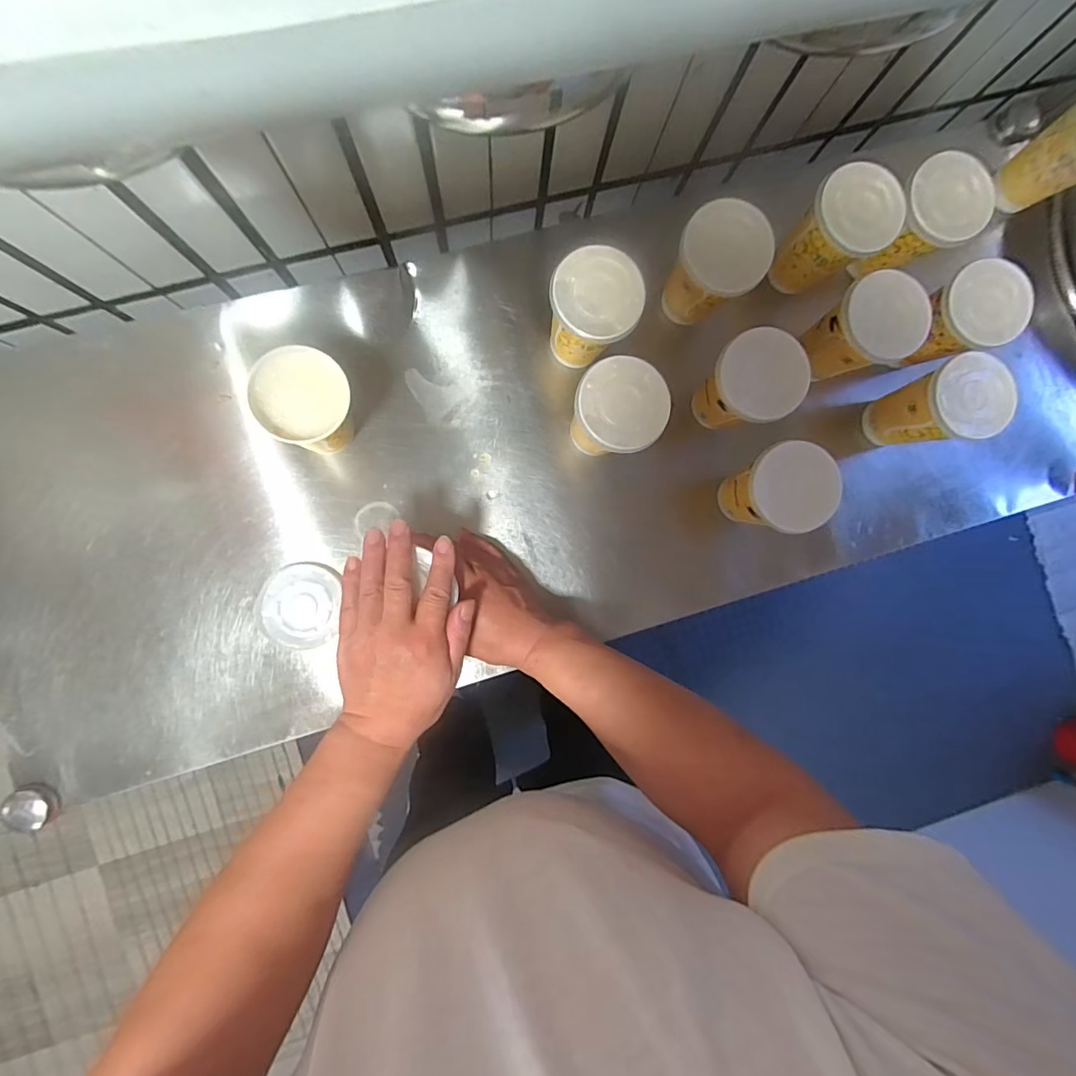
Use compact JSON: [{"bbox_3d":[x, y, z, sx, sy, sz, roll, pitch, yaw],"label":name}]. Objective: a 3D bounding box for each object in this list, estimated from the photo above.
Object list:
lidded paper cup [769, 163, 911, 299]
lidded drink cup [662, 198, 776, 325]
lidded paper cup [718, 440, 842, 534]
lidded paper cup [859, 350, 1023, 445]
[{"bbox_3d":[0.277,-0.290,0.485,0.075,0.098,0.072,0,90,-5],"label":"lidded paper cup"},{"bbox_3d":[0.159,-0.250,0.477,0.075,0.093,0.080,-44,94,-3],"label":"lidded drink cup"},{"bbox_3d":[0.213,-0.044,0.477,0.081,0.113,0.077,-11,91,-5],"label":"lidded paper cup"},{"bbox_3d":[0.380,-0.128,0.496,0.070,0.104,0.072,0,90,-5],"label":"lidded paper cup"}]

